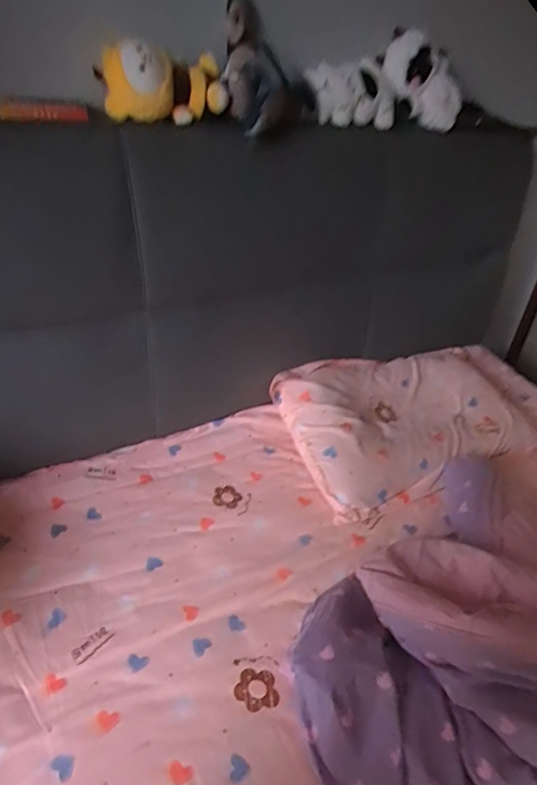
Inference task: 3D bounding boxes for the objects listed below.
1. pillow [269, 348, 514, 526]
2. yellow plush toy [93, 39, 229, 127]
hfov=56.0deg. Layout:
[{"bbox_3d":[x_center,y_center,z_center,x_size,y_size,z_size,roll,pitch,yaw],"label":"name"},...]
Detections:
[{"bbox_3d":[0.385,0.045,1.326,0.699,0.147,0.385,-15,40,-27],"label":"pillow"},{"bbox_3d":[-0.197,-0.579,0.948,0.219,0.117,0.120,-7,37,-17],"label":"yellow plush toy"}]

